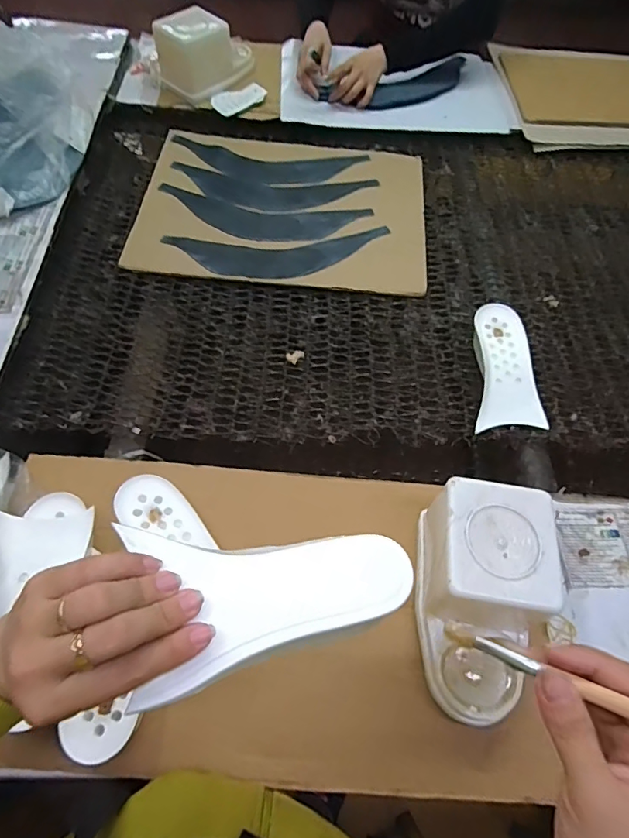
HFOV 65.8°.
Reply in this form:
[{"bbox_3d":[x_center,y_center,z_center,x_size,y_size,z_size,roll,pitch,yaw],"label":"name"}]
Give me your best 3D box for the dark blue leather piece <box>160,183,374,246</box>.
[{"bbox_3d":[-0.085,-0.332,0.815,0.343,0.011,0.090,7,70,-1],"label":"dark blue leather piece"}]

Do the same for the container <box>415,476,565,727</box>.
[{"bbox_3d":[0.153,0.168,0.447,0.108,0.114,0.192,12,58,0],"label":"container"}]

